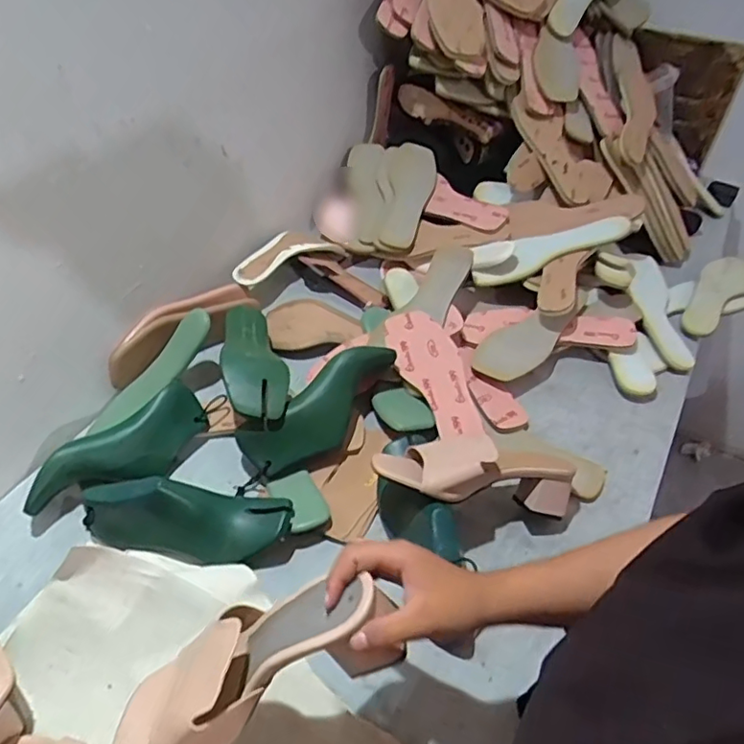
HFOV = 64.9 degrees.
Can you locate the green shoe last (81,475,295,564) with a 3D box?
[{"bbox_3d":[-0.206,0.159,0.646,0.225,0.078,0.071,4,46,5],"label":"green shoe last"}]

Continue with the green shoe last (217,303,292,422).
[{"bbox_3d":[-0.160,-0.023,0.776,0.078,0.067,0.233,-12,47,-11],"label":"green shoe last"}]

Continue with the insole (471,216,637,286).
[{"bbox_3d":[0.270,-0.189,0.898,0.234,0.058,0.035,-19,45,14],"label":"insole"}]

